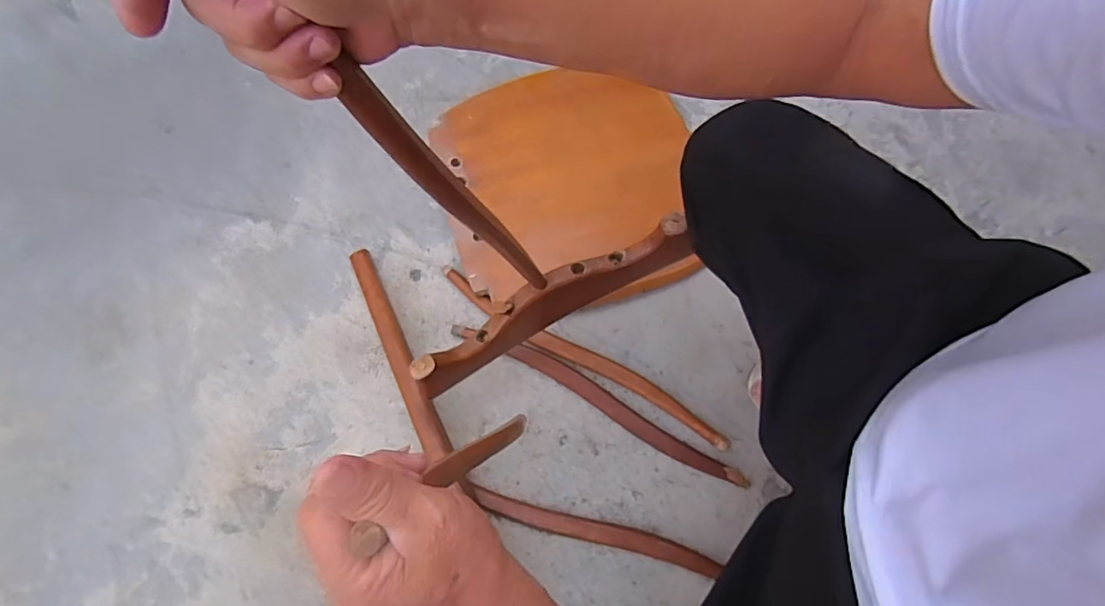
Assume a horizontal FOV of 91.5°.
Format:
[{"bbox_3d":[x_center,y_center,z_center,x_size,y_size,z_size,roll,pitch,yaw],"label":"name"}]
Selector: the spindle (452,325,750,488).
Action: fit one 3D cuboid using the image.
[{"bbox_3d":[0.061,0.134,0.777,0.457,0.014,0.043,28,74,11],"label":"spindle"}]

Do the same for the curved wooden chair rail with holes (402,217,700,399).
[{"bbox_3d":[-0.008,0.000,0.644,0.349,0.119,0.048,-25,72,-5],"label":"curved wooden chair rail with holes"}]

